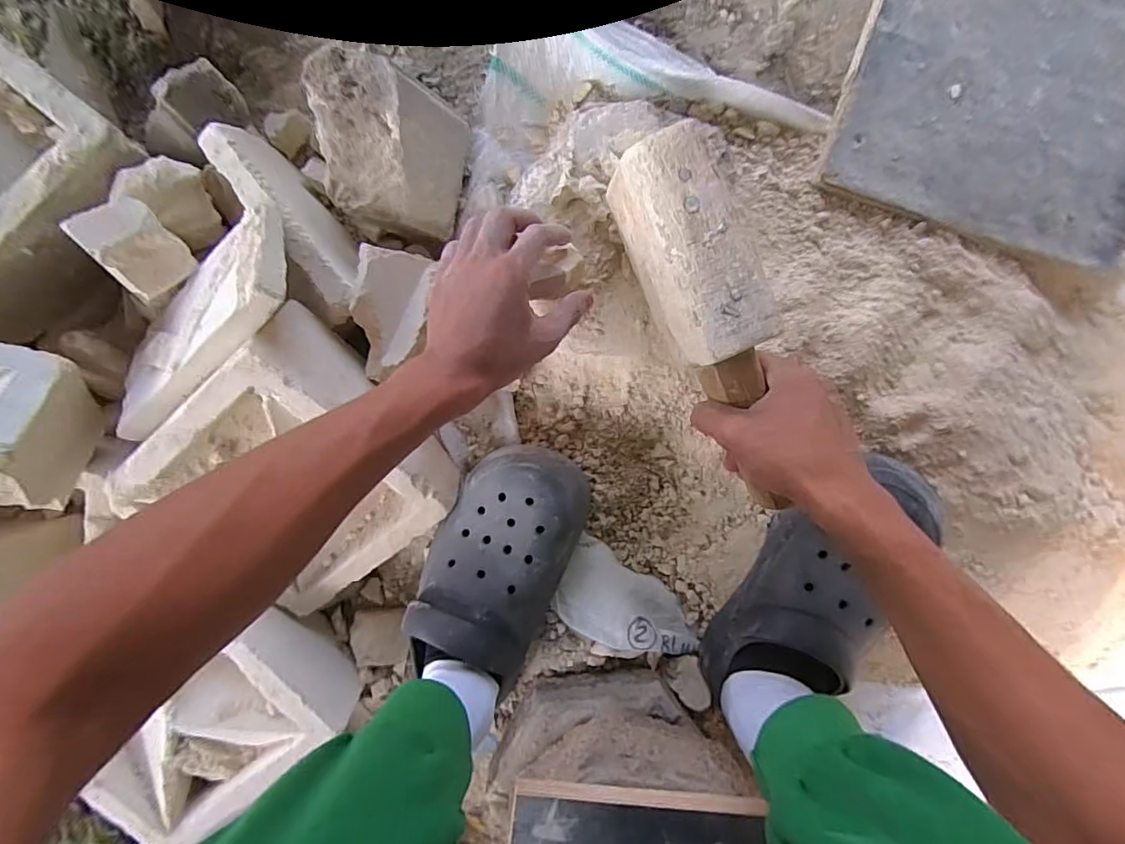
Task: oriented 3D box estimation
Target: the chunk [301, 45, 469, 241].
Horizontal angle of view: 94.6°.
[{"bbox_3d":[-0.140,-0.217,0.426,0.106,0.085,0.109,0,96,2],"label":"chunk"}]

